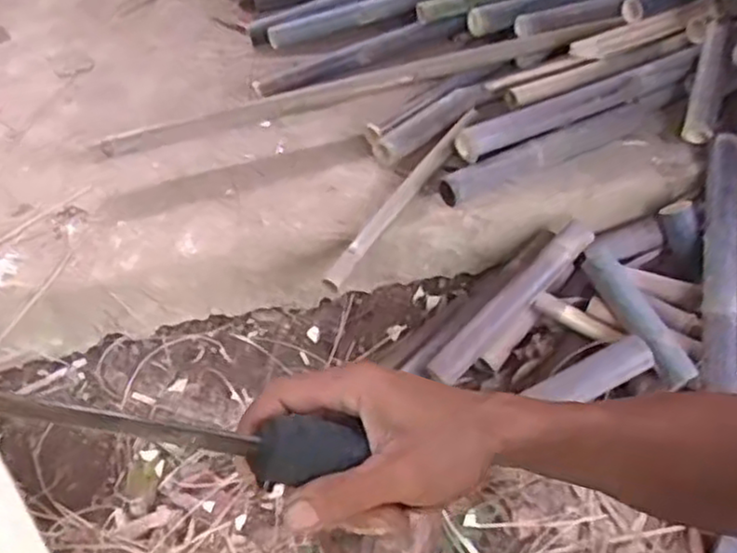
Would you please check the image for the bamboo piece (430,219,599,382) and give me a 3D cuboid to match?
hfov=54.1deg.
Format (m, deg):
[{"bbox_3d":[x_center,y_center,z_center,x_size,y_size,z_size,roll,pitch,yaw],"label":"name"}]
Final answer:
[{"bbox_3d":[0.340,0.059,1.721,0.521,0.060,0.079,-44,66,-5],"label":"bamboo piece"}]

